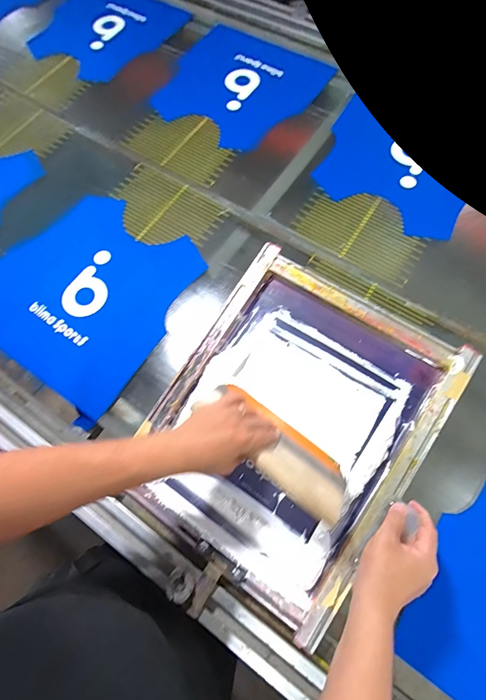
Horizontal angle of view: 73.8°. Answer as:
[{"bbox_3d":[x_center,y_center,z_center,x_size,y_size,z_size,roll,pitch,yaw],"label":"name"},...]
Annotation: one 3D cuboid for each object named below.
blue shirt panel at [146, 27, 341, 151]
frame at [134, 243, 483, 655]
[{"bbox_3d":[-0.022,-0.760,0.923,0.422,0.018,0.436,31,73,12],"label":"blue shirt panel"},{"bbox_3d":[0.074,0.113,0.534,0.390,0.040,0.472,32,82,12],"label":"frame"}]

